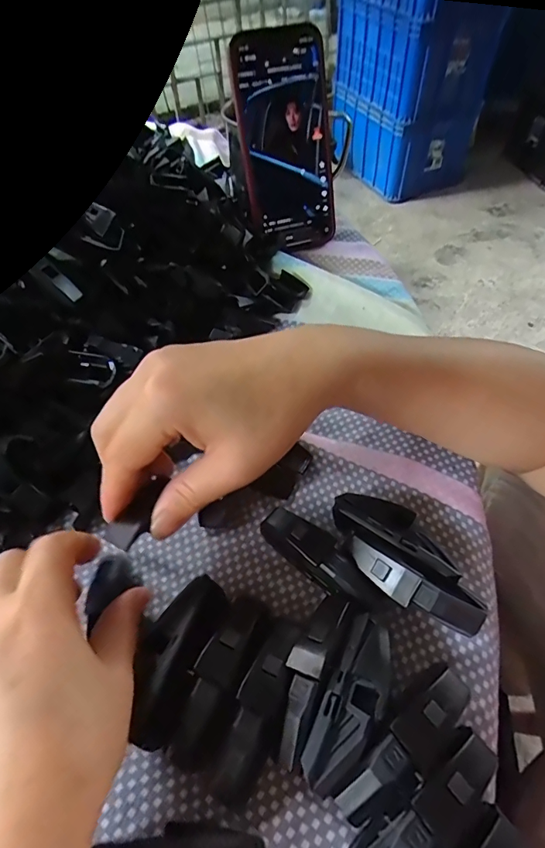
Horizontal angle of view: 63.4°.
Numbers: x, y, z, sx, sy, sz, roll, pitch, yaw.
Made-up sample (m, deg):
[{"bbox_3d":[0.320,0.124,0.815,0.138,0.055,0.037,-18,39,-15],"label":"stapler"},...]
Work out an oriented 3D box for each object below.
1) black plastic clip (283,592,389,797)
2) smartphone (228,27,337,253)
[{"bbox_3d":[0.028,0.116,0.198,0.040,0.025,0.071,21,58,16],"label":"black plastic clip"},{"bbox_3d":[0.013,-0.233,0.374,0.075,0.157,0.016,-18,32,-10],"label":"smartphone"}]

